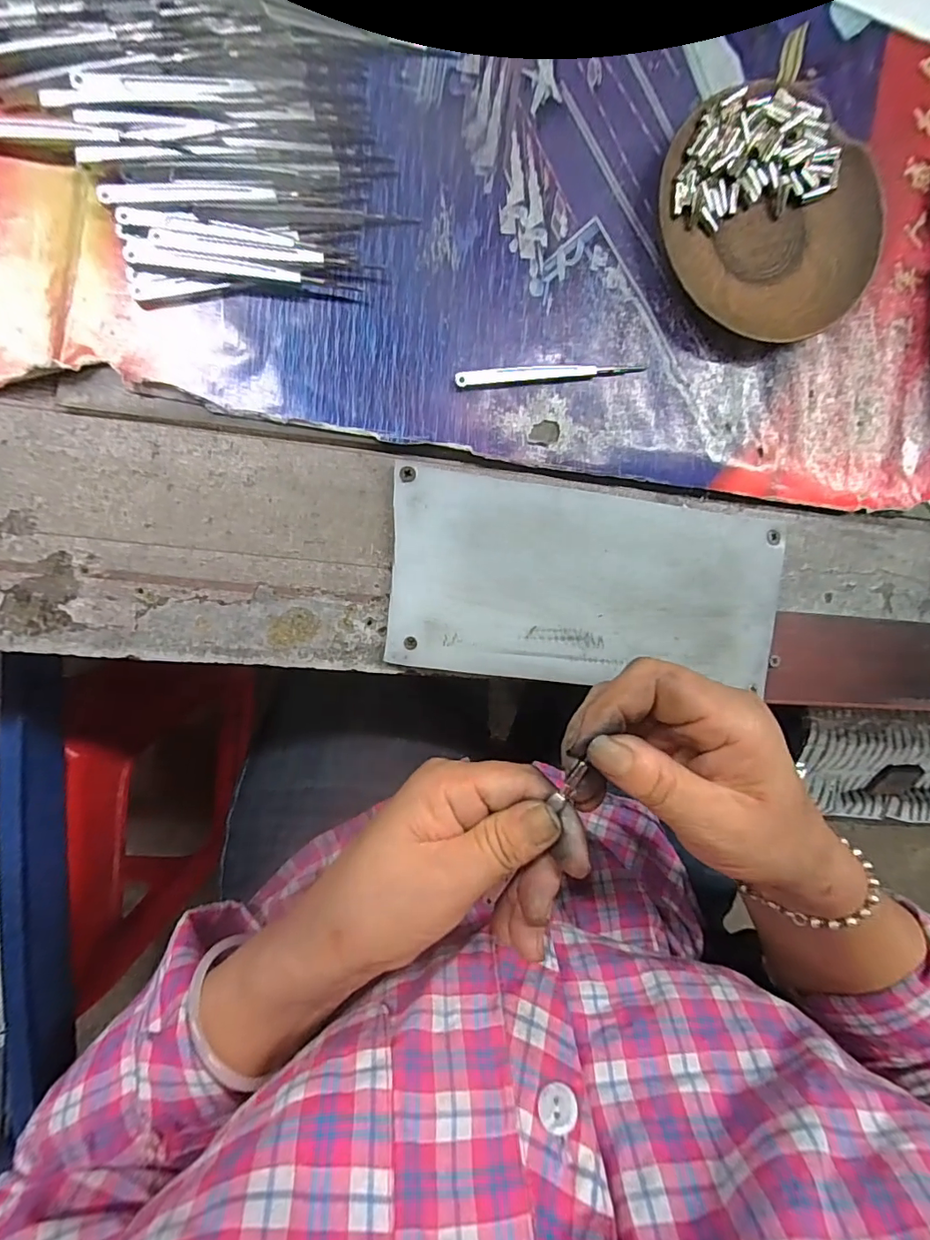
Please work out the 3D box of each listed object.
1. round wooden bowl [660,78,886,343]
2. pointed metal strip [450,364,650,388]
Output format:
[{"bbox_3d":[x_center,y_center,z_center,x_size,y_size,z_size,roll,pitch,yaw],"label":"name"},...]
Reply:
[{"bbox_3d":[0.147,-0.196,0.250,0.111,0.015,0.104,-1,94,-9],"label":"round wooden bowl"},{"bbox_3d":[0.041,-0.119,0.245,0.092,0.005,0.007,-8,95,-8],"label":"pointed metal strip"}]

